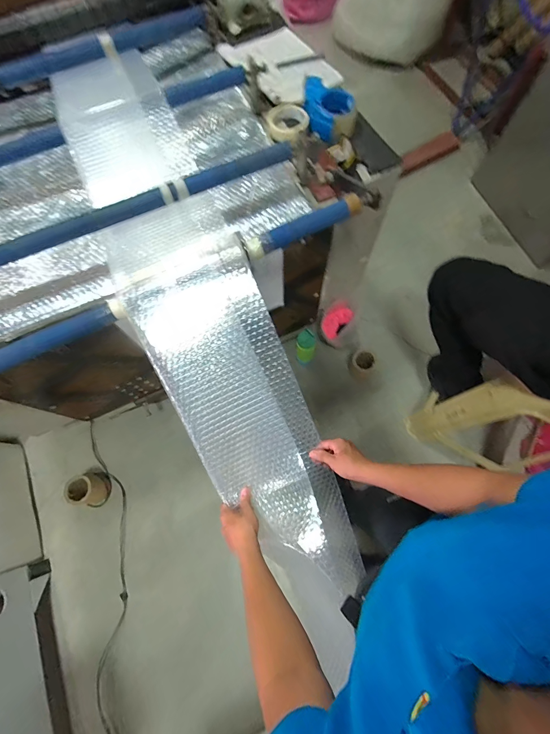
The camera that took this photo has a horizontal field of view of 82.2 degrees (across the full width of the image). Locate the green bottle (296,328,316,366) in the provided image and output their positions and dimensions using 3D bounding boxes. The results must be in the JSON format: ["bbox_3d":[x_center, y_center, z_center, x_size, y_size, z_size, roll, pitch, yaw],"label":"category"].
[{"bbox_3d":[0.122,-0.077,1.271,0.071,0.197,0.070,-1,71,2],"label":"green bottle"}]

